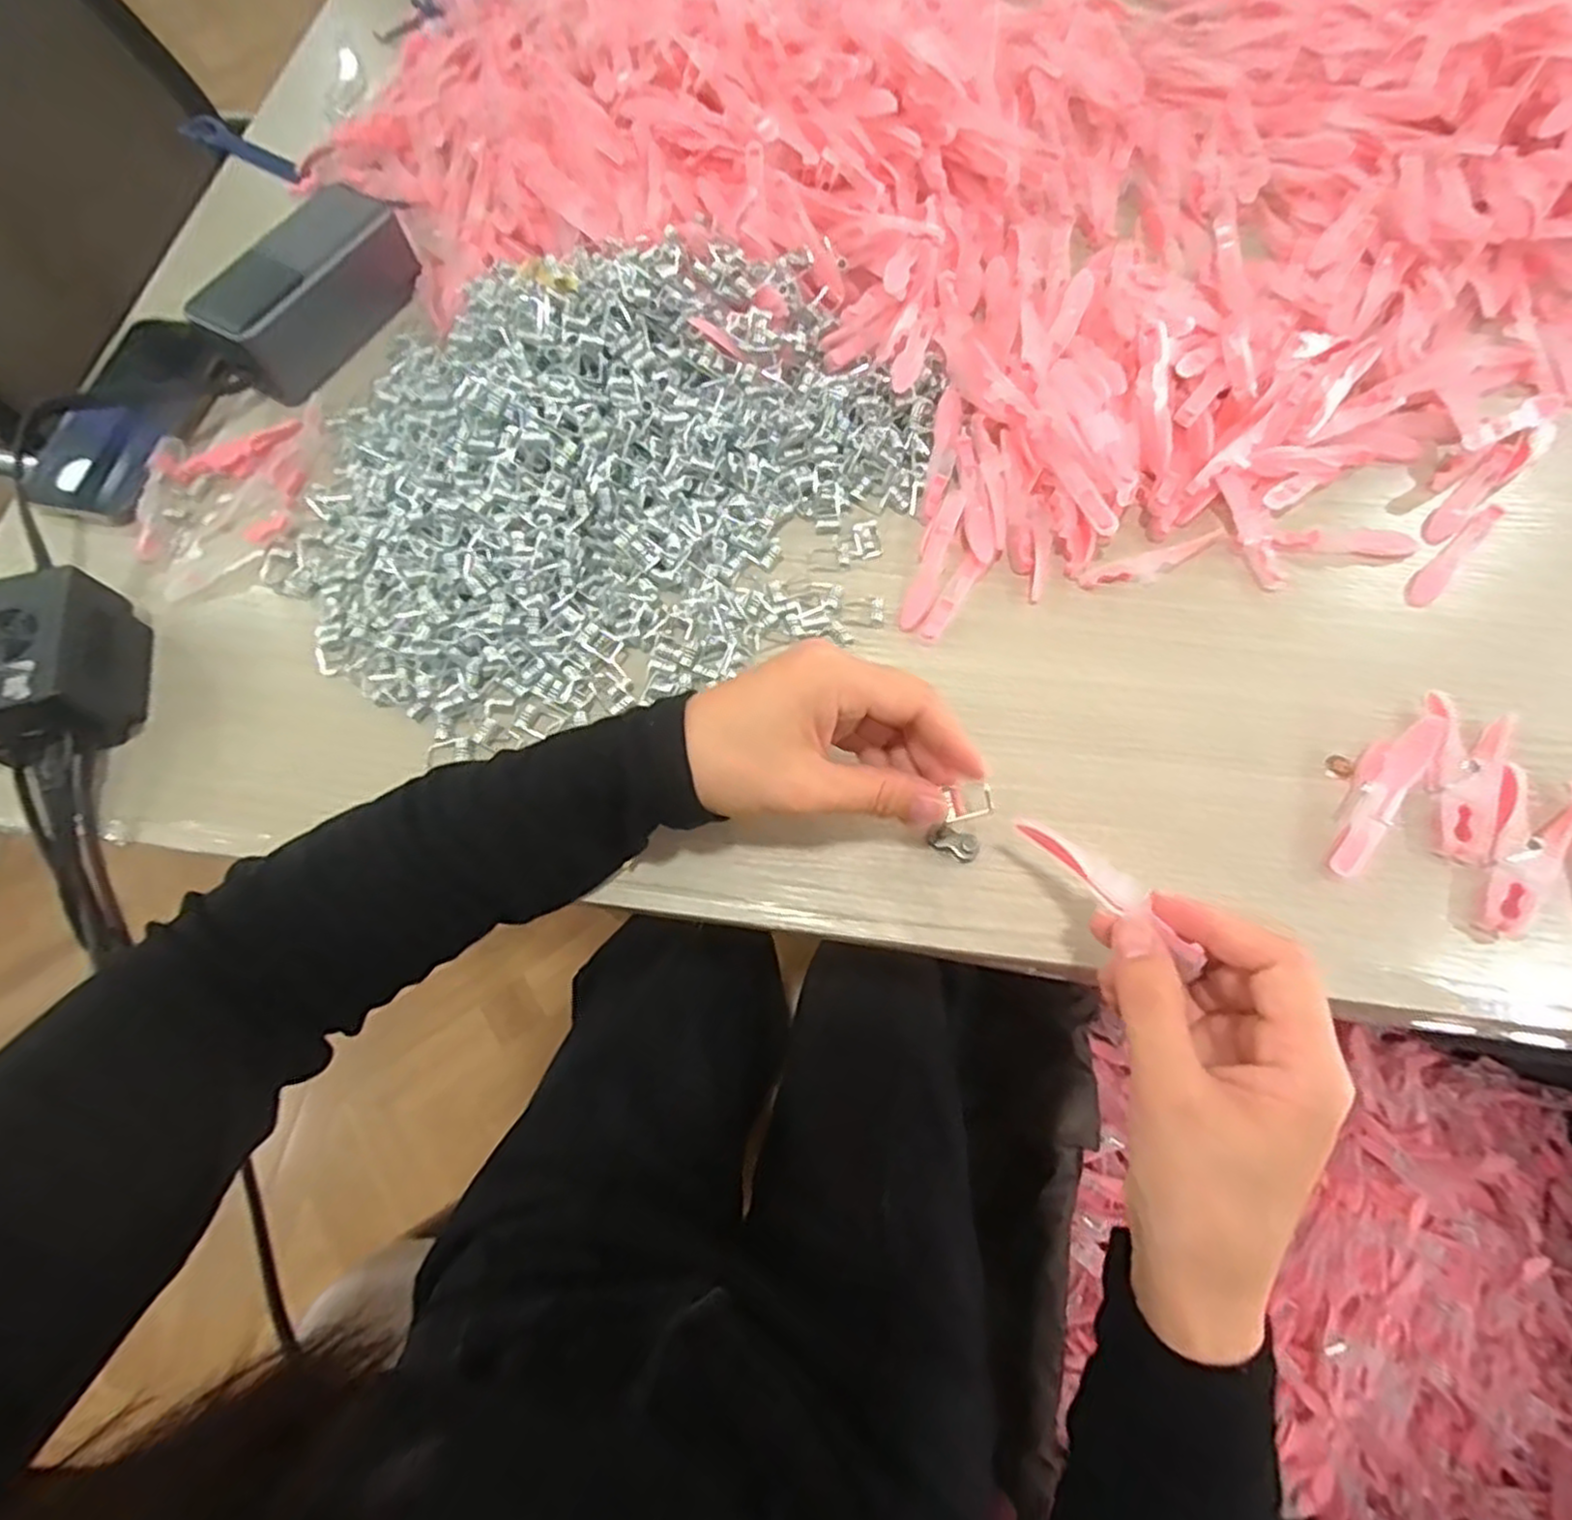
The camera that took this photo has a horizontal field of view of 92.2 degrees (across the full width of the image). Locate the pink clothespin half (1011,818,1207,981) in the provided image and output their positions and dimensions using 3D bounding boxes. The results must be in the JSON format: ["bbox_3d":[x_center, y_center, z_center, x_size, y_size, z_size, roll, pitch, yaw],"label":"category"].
[{"bbox_3d":[0.118,0.045,0.278,0.011,0.008,0.077,-41,56,-11],"label":"pink clothespin half"}]

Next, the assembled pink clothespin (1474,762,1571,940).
[{"bbox_3d":[0.324,0.041,0.332,0.033,0.008,0.078,29,75,11],"label":"assembled pink clothespin"}]

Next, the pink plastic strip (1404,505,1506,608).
[{"bbox_3d":[0.353,-0.108,0.397,0.076,0.009,0.014,-42,75,-11],"label":"pink plastic strip"}]

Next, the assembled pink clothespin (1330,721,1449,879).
[{"bbox_3d":[0.263,0.016,0.335,0.015,0.032,0.074,33,73,14],"label":"assembled pink clothespin"}]

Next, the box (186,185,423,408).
[{"bbox_3d":[-0.295,-0.291,0.465,0.062,0.048,0.131,27,74,11],"label":"box"}]

